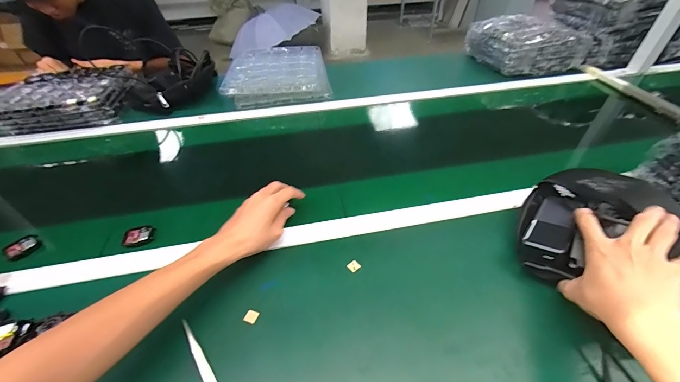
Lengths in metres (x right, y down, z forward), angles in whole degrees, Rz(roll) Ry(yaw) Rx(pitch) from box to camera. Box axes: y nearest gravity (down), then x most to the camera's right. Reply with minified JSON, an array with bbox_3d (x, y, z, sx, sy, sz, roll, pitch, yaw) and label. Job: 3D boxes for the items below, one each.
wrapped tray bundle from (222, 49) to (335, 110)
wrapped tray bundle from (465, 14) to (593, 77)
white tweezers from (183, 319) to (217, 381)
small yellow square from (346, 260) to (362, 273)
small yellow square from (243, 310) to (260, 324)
[{"bbox_3d":[-0.192,-0.364,0.938,0.298,0.085,0.273,-7,43,-6],"label":"wrapped tray bundle"},{"bbox_3d":[0.636,-0.505,1.034,0.306,0.117,0.251,-5,43,-4],"label":"wrapped tray bundle"},{"bbox_3d":[-0.173,0.212,0.377,0.013,0.009,0.118,-30,50,-27],"label":"white tweezers"},{"bbox_3d":[0.022,0.118,0.474,0.019,0.004,0.015,-34,52,-30],"label":"small yellow square"},{"bbox_3d":[-0.122,0.173,0.418,0.016,0.005,0.018,17,46,19],"label":"small yellow square"}]

